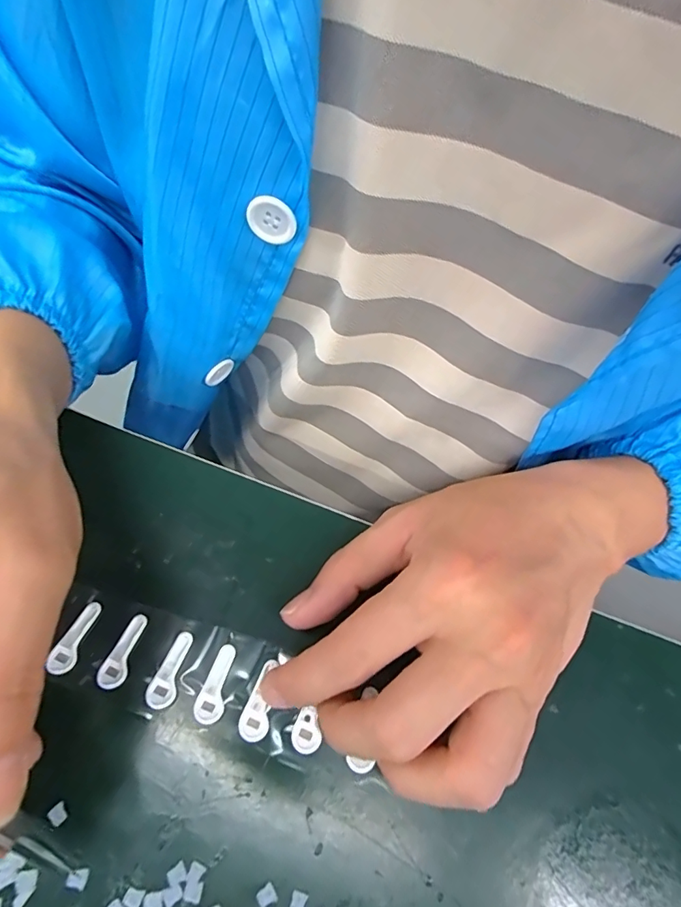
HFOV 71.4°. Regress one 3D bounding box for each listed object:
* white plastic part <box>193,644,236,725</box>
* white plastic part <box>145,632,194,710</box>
[{"bbox_3d":[-0.048,0.090,0.186,0.011,0.004,0.028,17,60,6],"label":"white plastic part"},{"bbox_3d":[-0.068,0.085,0.188,0.010,0.004,0.028,14,59,4],"label":"white plastic part"}]

